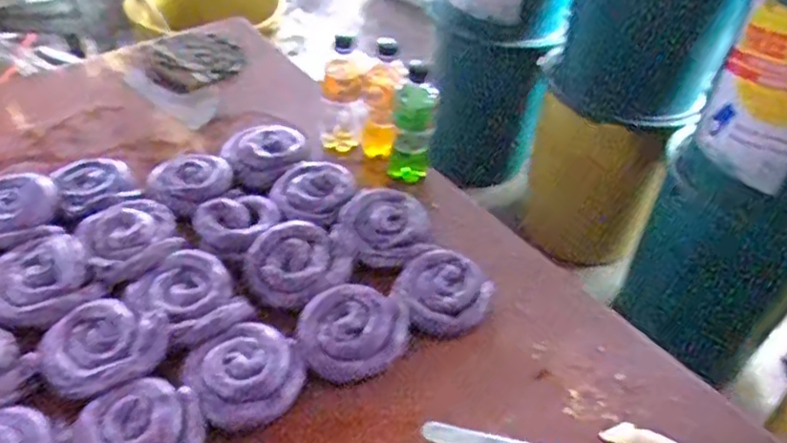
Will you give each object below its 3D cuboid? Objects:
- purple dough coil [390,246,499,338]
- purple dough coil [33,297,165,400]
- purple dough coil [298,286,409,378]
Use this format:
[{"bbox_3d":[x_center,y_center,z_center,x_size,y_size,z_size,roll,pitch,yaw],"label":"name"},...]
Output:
[{"bbox_3d":[0.053,0.083,0.751,0.100,0.038,0.101,2,43,-2],"label":"purple dough coil"},{"bbox_3d":[-0.292,0.122,0.661,0.117,0.023,0.100,-20,48,-23],"label":"purple dough coil"},{"bbox_3d":[-0.044,0.121,0.702,0.115,0.041,0.105,7,43,3],"label":"purple dough coil"}]

